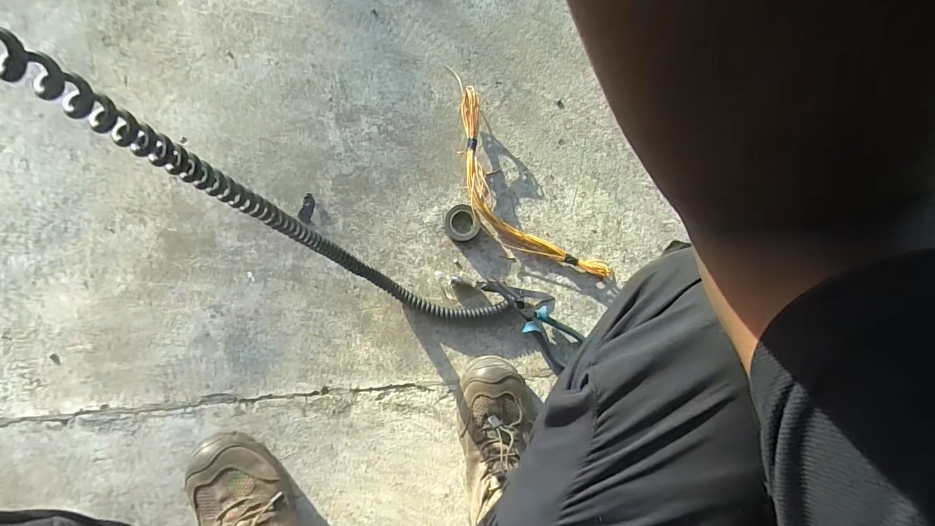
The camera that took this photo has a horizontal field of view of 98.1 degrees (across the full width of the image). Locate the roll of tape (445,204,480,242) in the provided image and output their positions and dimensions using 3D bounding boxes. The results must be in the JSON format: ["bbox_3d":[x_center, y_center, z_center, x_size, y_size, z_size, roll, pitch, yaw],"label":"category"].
[{"bbox_3d":[-0.008,-0.061,0.616,0.051,0.025,0.054,1,83,-5],"label":"roll of tape"}]

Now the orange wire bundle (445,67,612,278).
[{"bbox_3d":[0.062,-0.107,0.629,0.116,0.031,0.383,-35,87,-8],"label":"orange wire bundle"}]

